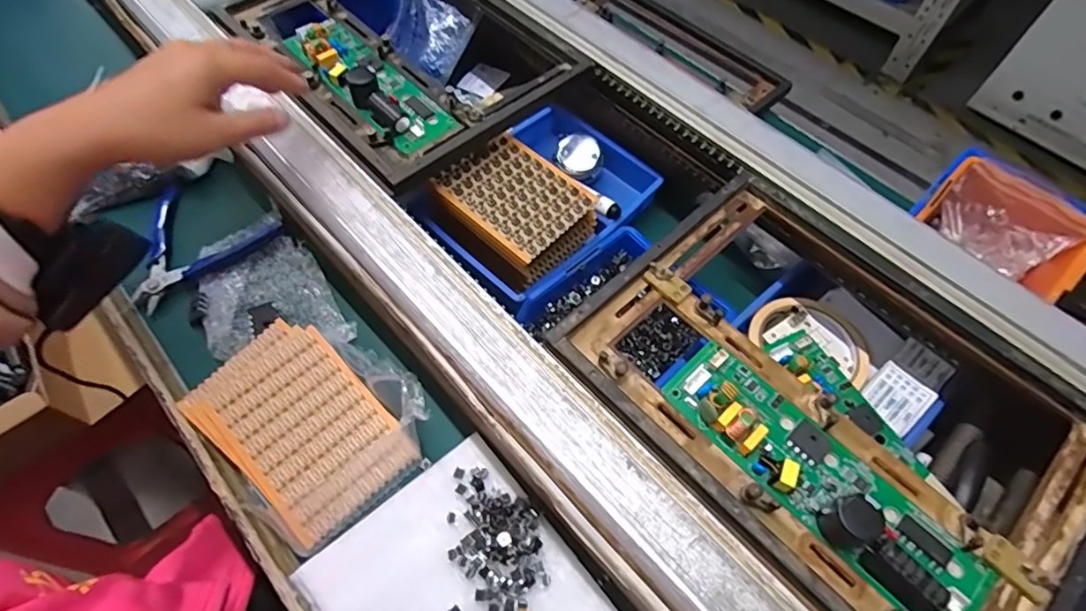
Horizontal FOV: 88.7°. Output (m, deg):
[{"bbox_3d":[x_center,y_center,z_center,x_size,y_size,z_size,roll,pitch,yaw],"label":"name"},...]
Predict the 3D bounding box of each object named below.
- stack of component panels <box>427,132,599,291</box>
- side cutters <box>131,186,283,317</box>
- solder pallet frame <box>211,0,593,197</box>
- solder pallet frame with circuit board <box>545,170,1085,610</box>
[{"bbox_3d":[-0.028,-0.082,0.471,0.119,0.047,0.092,37,65,19],"label":"stack of component panels"},{"bbox_3d":[-0.290,-0.062,0.463,0.116,0.022,0.102,-32,65,-19],"label":"side cutters"},{"bbox_3d":[-0.133,-0.241,0.512,0.223,0.045,0.303,-34,65,-20],"label":"solder pallet frame"},{"bbox_3d":[0.183,0.051,0.344,0.227,0.030,0.293,-37,66,-21],"label":"solder pallet frame with circuit board"}]

